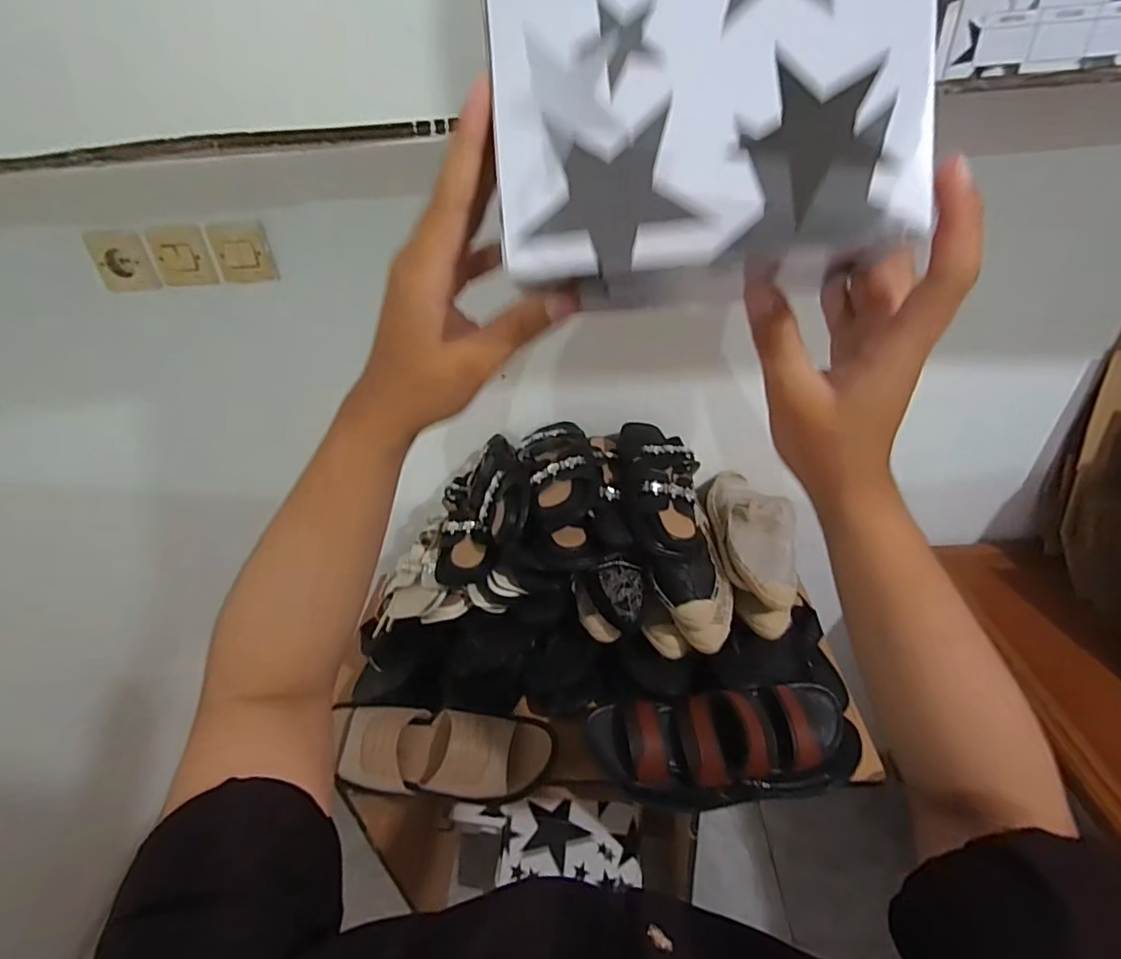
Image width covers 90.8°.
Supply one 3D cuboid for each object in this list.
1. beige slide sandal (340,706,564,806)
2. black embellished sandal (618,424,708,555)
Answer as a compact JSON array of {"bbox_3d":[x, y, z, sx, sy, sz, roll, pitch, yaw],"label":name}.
[{"bbox_3d":[-0.161,0.361,0.732,0.301,0.070,0.103,8,53,2],"label":"beige slide sandal"},{"bbox_3d":[0.146,0.001,0.805,0.111,0.068,0.249,-4,46,3],"label":"black embellished sandal"}]

